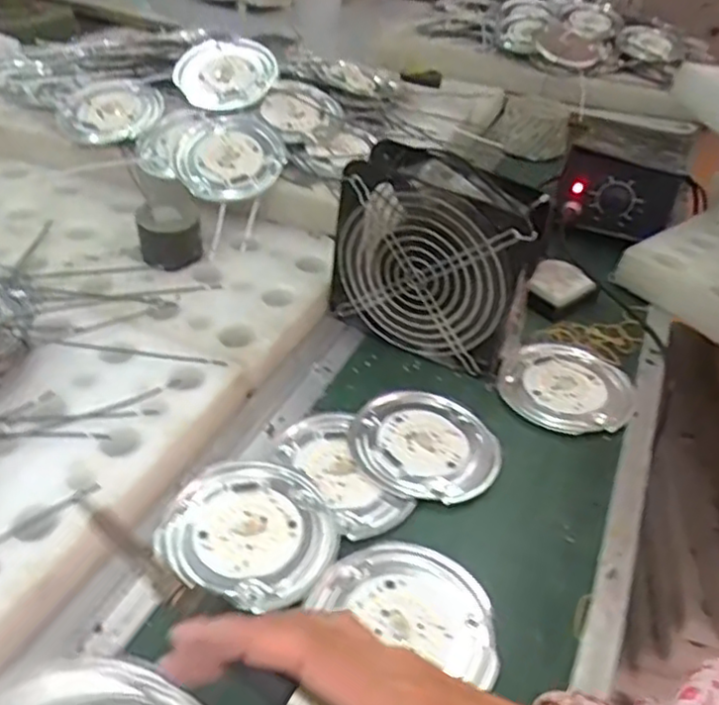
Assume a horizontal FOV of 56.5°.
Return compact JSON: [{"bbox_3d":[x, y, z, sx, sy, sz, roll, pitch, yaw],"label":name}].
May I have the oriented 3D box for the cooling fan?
[{"bbox_3d":[0.056,-0.074,0.524,0.148,0.152,0.049,24,43,20],"label":"cooling fan"}]

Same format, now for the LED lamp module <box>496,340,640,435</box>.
[{"bbox_3d":[0.167,0.026,0.534,0.100,0.008,0.104,31,45,27],"label":"LED lamp module"}]

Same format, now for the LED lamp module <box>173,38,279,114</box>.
[{"bbox_3d":[-0.141,-0.298,0.710,0.101,0.013,0.102,31,72,10],"label":"LED lamp module"}]

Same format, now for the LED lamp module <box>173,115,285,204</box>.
[{"bbox_3d":[-0.126,-0.188,0.645,0.102,0.015,0.100,-26,70,-17],"label":"LED lamp module"}]

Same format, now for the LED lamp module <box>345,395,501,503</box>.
[{"bbox_3d":[0.046,0.063,0.475,0.103,0.008,0.095,10,40,4],"label":"LED lamp module"}]

